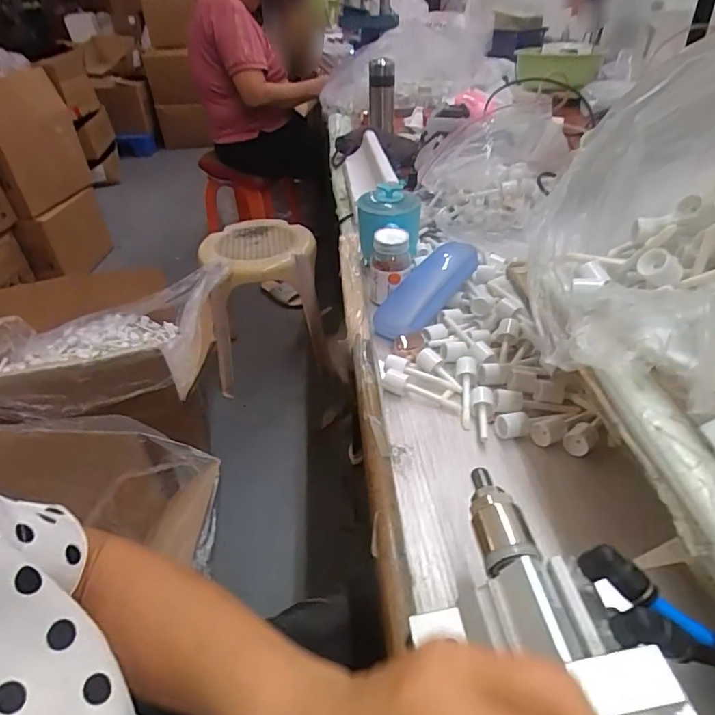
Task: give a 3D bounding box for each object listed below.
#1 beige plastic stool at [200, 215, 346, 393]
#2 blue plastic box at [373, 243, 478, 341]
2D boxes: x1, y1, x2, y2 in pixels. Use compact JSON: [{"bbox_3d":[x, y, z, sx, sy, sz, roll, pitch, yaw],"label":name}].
[{"bbox_3d":[-0.280,-0.168,1.517,0.369,0.398,0.372,-12,40,-11],"label":"beige plastic stool"},{"bbox_3d":[0.078,-0.074,0.546,0.061,0.024,0.151,29,65,33],"label":"blue plastic box"}]

